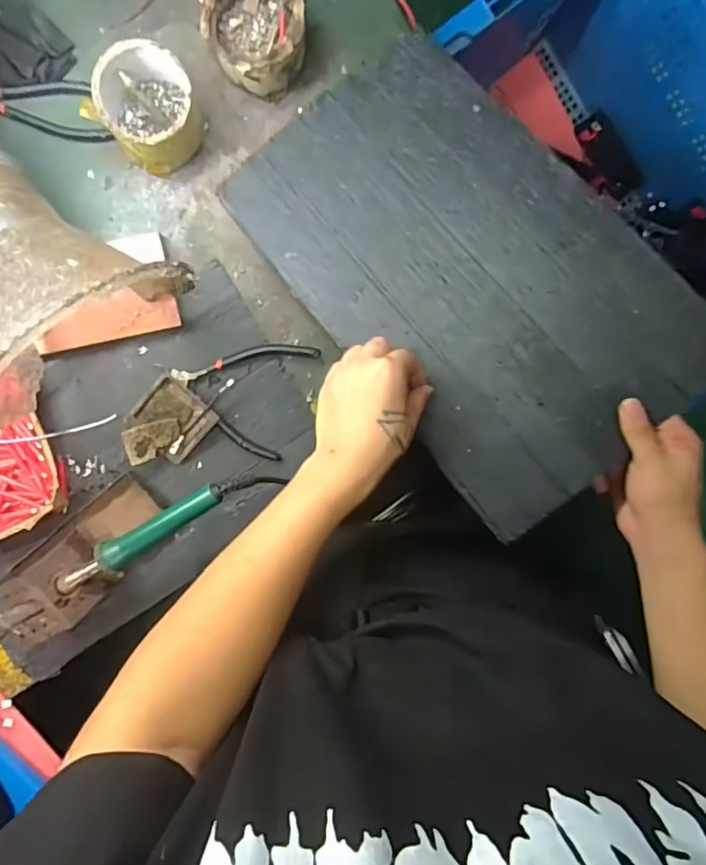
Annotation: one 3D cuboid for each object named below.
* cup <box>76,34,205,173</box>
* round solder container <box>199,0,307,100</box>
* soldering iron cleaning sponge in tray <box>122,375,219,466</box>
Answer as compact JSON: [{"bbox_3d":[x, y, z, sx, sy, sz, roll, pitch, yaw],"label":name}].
[{"bbox_3d":[-0.184,-0.291,0.508,0.083,0.064,0.084,-1,99,-5],"label":"cup"},{"bbox_3d":[-0.087,-0.362,0.513,0.085,0.058,0.080,-1,99,-5],"label":"round solder container"},{"bbox_3d":[-0.190,-0.005,0.569,0.069,0.023,0.087,43,93,-9],"label":"soldering iron cleaning sponge in tray"}]

